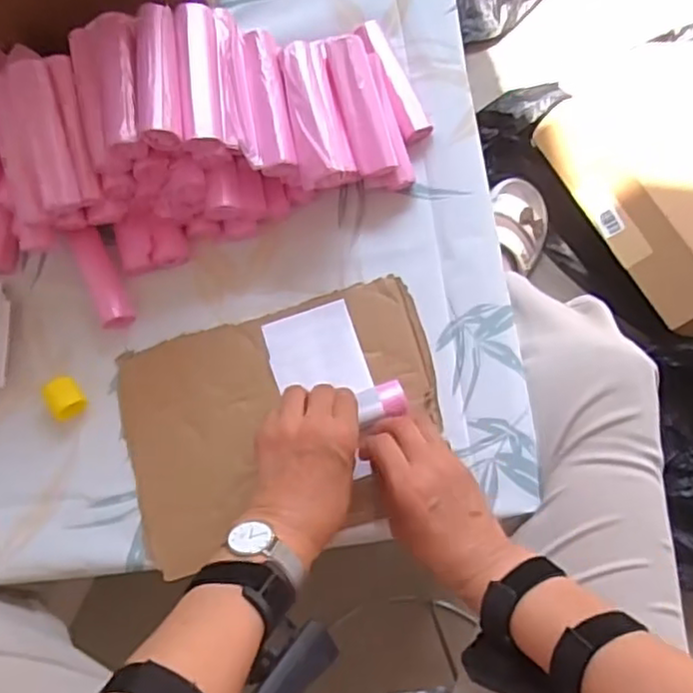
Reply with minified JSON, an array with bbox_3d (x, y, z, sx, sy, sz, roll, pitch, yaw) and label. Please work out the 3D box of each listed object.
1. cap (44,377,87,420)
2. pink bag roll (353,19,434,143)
[{"bbox_3d":[-0.243,0.044,0.581,0.026,0.019,0.033,-33,81,-3],"label":"cap"},{"bbox_3d":[0.042,-0.250,0.624,0.029,0.023,0.125,-25,80,-2],"label":"pink bag roll"}]

